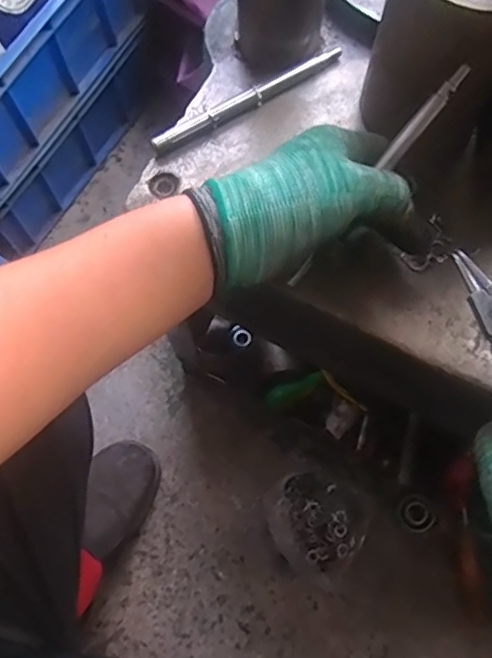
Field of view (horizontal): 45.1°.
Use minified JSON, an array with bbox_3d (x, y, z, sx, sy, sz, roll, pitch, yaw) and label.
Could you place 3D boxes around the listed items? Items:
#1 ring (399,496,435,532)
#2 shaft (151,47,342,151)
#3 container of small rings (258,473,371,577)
[{"bbox_3d":[0.221,0.239,0.765,0.043,0.006,0.043,0,72,0],"label":"ring"},{"bbox_3d":[0.003,-0.174,0.444,0.163,0.009,0.012,-30,75,-9],"label":"shaft"},{"bbox_3d":[0.086,0.237,0.740,0.120,0.070,0.113,0,72,0],"label":"container of small rings"}]

